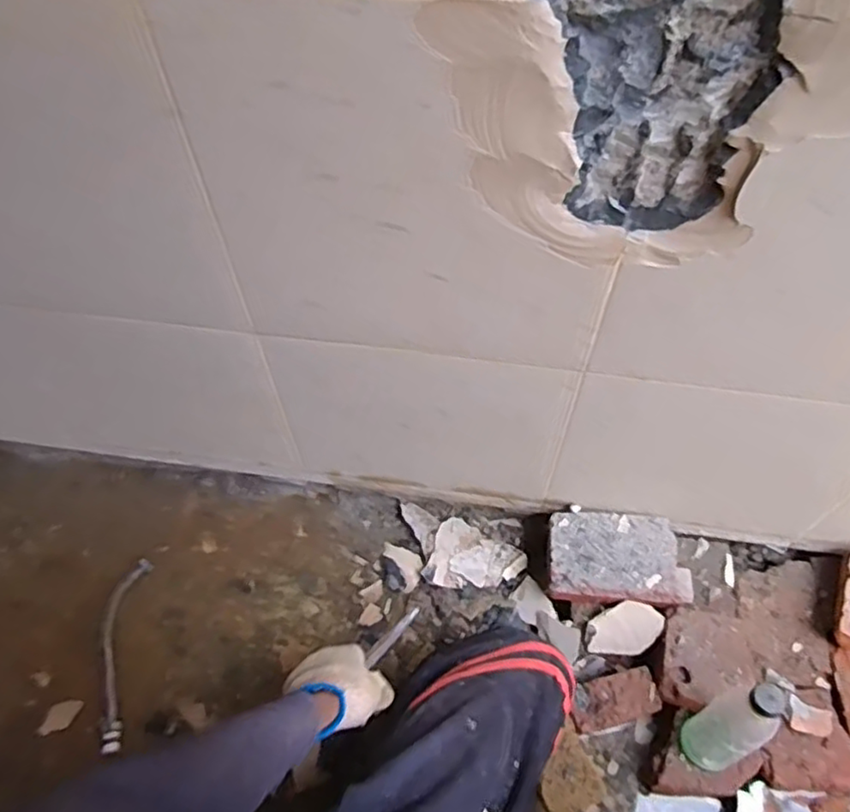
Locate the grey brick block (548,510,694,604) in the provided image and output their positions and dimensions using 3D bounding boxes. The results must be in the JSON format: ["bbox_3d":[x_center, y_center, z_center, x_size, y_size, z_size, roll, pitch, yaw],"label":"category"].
[{"bbox_3d":[0.250,0.201,0.849,0.180,0.067,0.107,4,57,4],"label":"grey brick block"}]

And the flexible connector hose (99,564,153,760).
[{"bbox_3d":[-0.400,0.319,0.855,0.048,0.018,0.240,-4,57,-1],"label":"flexible connector hose"}]

